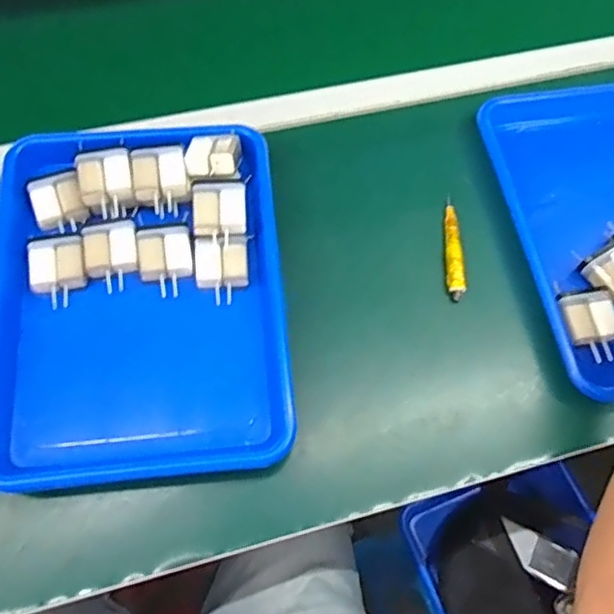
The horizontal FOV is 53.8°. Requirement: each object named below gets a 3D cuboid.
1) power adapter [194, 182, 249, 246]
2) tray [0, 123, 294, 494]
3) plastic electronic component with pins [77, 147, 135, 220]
[{"bbox_3d":[-0.078,-0.084,0.549,0.048,0.026,0.050,-2,66,-4],"label":"power adapter"},{"bbox_3d":[-0.150,-0.016,0.536,0.251,0.048,0.326,-5,66,-5],"label":"tray"},{"bbox_3d":[-0.183,-0.116,0.555,0.047,0.026,0.056,-9,66,-7],"label":"plastic electronic component with pins"}]

